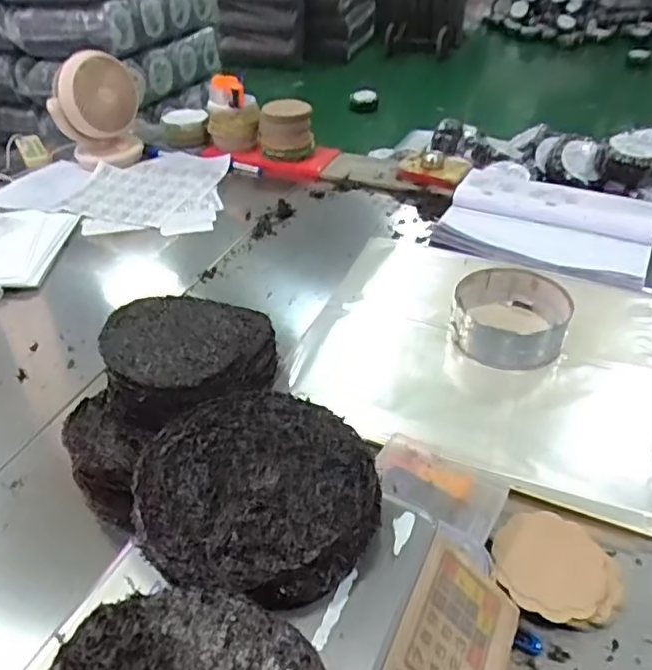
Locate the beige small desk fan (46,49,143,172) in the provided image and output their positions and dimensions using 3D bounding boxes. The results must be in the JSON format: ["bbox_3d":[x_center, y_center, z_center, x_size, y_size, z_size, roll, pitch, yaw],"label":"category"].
[{"bbox_3d":[-0.649,-0.637,1.730,0.193,0.277,0.197,17,43,22],"label":"beige small desk fan"}]

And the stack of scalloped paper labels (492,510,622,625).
[{"bbox_3d":[0.296,0.293,0.774,0.156,0.027,0.147,5,40,9],"label":"stack of scalloped paper labels"}]

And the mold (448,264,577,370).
[{"bbox_3d":[0.341,-0.036,1.115,0.207,0.092,0.197,10,40,14],"label":"mold"}]

